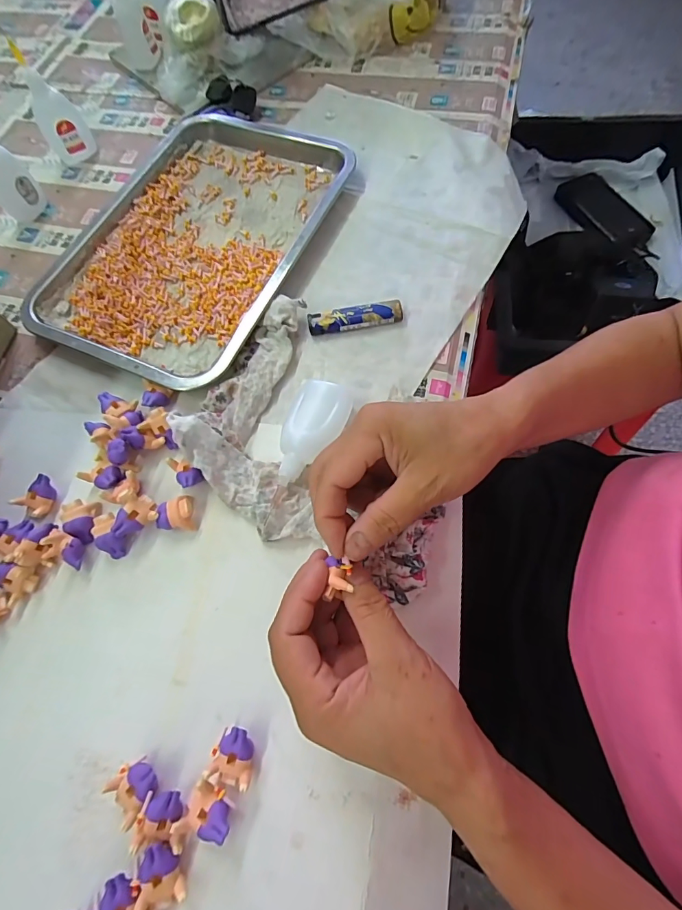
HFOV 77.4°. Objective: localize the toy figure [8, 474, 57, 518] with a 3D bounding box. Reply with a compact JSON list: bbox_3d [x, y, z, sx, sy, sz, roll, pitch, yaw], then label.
[{"bbox_3d":[-0.225,0.030,0.317,0.025,0.013,0.027,24,71,13],"label":"toy figure"}]

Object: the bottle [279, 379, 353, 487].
[{"bbox_3d":[-0.023,-0.015,0.317,0.041,0.023,0.083,22,70,12],"label":"bottle"}]

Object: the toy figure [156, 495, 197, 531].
[{"bbox_3d":[-0.118,0.041,0.307,0.026,0.014,0.025,0,67,3],"label":"toy figure"}]

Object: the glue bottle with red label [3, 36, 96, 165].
[{"bbox_3d":[-0.300,-0.361,0.444,0.044,0.094,0.028,-31,69,-10],"label":"glue bottle with red label"}]

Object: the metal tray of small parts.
[{"bbox_3d":[-0.151,-0.215,0.411,0.243,0.018,0.310,20,70,11],"label":"metal tray of small parts"}]

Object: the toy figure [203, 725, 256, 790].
[{"bbox_3d":[-0.062,0.173,0.246,0.025,0.011,0.028,9,68,7],"label":"toy figure"}]

